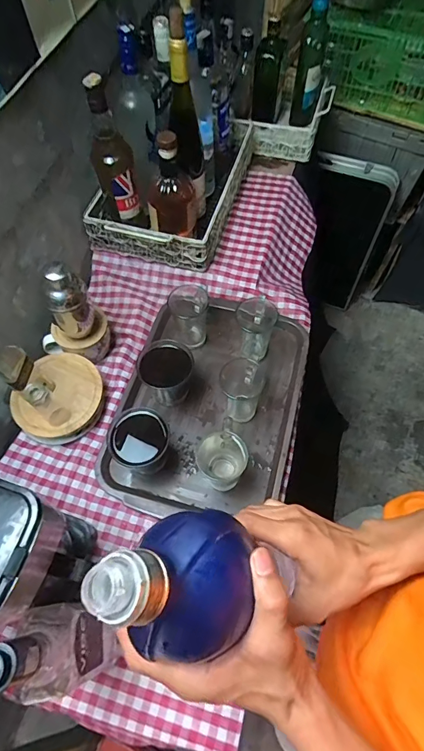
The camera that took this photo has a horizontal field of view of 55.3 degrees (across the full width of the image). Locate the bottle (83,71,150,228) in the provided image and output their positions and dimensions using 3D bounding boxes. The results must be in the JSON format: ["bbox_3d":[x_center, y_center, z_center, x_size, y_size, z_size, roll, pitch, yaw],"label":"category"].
[{"bbox_3d":[-0.178,-0.395,0.734,0.073,0.272,0.089,-14,62,-6],"label":"bottle"}]

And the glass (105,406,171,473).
[{"bbox_3d":[-0.116,0.105,0.644,0.088,0.098,0.083,-1,61,1],"label":"glass"}]

